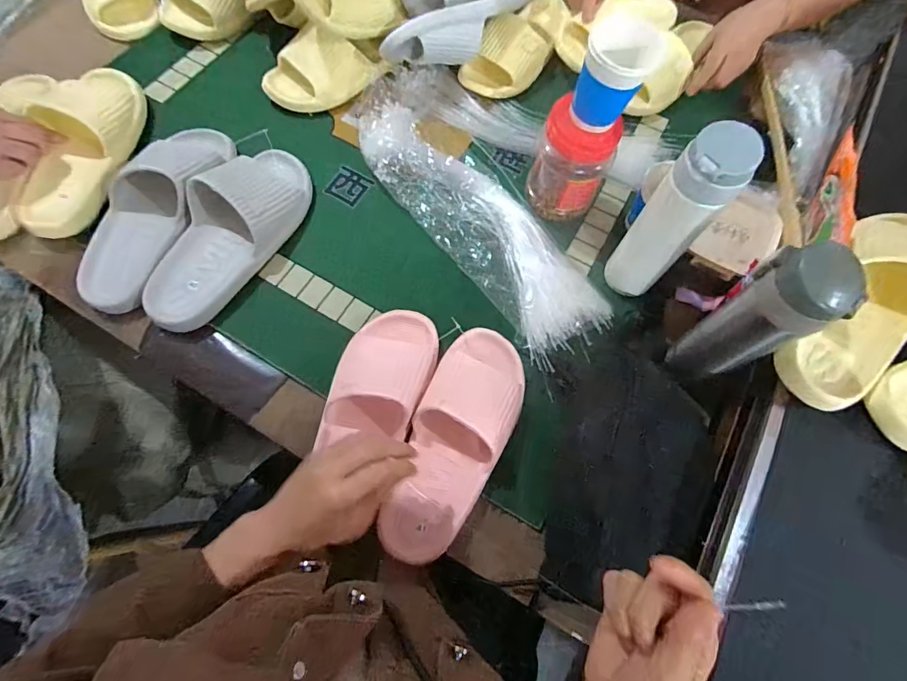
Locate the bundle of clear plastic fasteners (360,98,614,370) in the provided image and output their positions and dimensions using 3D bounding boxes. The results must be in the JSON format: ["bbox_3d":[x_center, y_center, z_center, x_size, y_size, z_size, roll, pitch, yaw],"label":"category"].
[{"bbox_3d":[0.034,-0.163,0.569,0.131,0.056,0.413,-36,74,-14],"label":"bundle of clear plastic fasteners"}]

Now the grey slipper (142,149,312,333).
[{"bbox_3d":[-0.278,-0.140,0.541,0.105,0.072,0.276,27,71,8],"label":"grey slipper"}]

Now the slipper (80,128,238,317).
[{"bbox_3d":[-0.381,-0.170,0.548,0.110,0.069,0.277,20,70,6],"label":"slipper"}]

